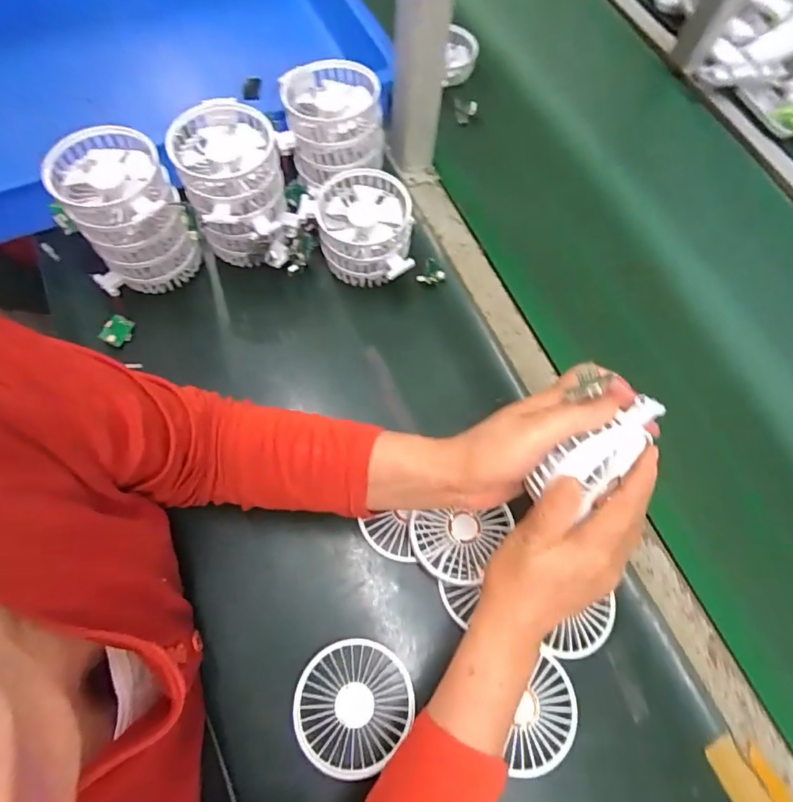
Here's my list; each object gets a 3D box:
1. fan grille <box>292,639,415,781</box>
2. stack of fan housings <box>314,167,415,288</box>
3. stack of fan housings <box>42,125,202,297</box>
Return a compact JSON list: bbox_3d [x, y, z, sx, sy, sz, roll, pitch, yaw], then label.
[{"bbox_3d":[-0.033,0.230,0.385,0.089,0.010,0.083,2,67,-4],"label":"fan grille"},{"bbox_3d":[-0.036,-0.169,0.522,0.101,0.077,0.099,-3,67,-5],"label":"stack of fan housings"},{"bbox_3d":[-0.253,-0.167,0.485,0.101,0.132,0.103,-20,70,-12],"label":"stack of fan housings"}]

